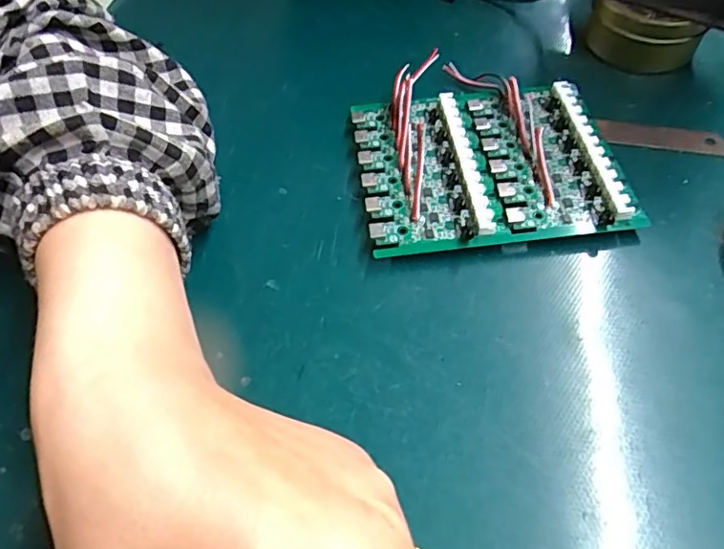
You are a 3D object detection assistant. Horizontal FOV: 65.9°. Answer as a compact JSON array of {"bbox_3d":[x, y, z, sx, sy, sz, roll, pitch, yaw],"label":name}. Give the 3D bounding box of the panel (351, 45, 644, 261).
[{"bbox_3d":[0.057,-0.067,0.279,0.117,0.026,0.118,-7,55,-2],"label":"panel"}]

